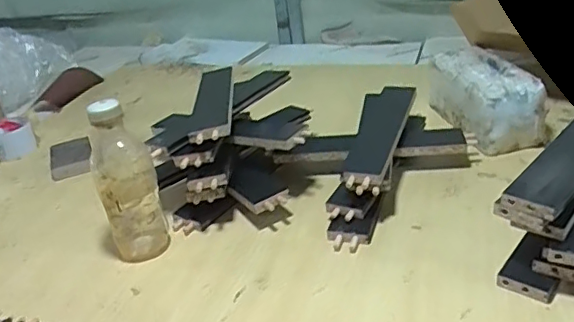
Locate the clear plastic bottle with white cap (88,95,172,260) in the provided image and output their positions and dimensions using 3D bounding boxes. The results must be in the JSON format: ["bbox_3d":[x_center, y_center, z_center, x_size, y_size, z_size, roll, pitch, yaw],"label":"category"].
[{"bbox_3d":[-0.202,0.027,0.710,0.076,0.206,0.059,-18,31,-19],"label":"clear plastic bottle with white cap"}]

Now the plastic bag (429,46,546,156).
[{"bbox_3d":[0.323,-0.106,0.929,0.105,0.109,0.211,-10,29,-5],"label":"plastic bag"}]

